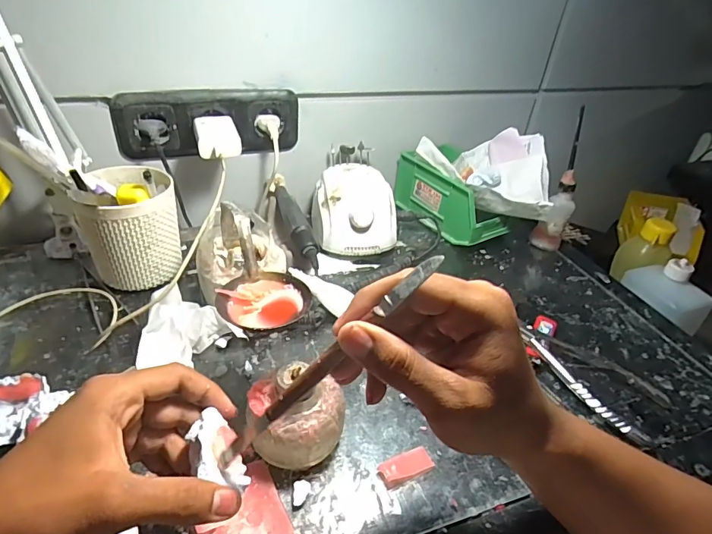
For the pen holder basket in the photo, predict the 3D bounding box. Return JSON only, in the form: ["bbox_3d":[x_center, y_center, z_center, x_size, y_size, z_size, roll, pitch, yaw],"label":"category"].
[{"bbox_3d":[-0.245,-0.049,0.492,0.087,0.130,0.100,-13,40,-25],"label":"pen holder basket"}]

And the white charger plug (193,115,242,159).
[{"bbox_3d":[-0.168,-0.158,0.540,0.048,0.028,0.077,-11,39,-23],"label":"white charger plug"}]

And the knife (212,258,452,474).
[{"bbox_3d":[-0.019,0.054,0.244,0.014,0.173,0.014,36,15,-40],"label":"knife"}]

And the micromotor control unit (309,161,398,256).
[{"bbox_3d":[-0.005,-0.078,0.611,0.111,0.082,0.139,0,36,-9],"label":"micromotor control unit"}]

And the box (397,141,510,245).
[{"bbox_3d":[0.146,-0.105,0.666,0.094,0.091,0.166,-13,40,-25],"label":"box"}]

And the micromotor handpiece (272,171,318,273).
[{"bbox_3d":[-0.080,-0.062,0.572,0.025,0.028,0.197,-8,38,-19],"label":"micromotor handpiece"}]

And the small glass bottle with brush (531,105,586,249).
[{"bbox_3d":[0.284,-0.105,0.605,0.043,0.188,0.046,24,39,22],"label":"small glass bottle with brush"}]

